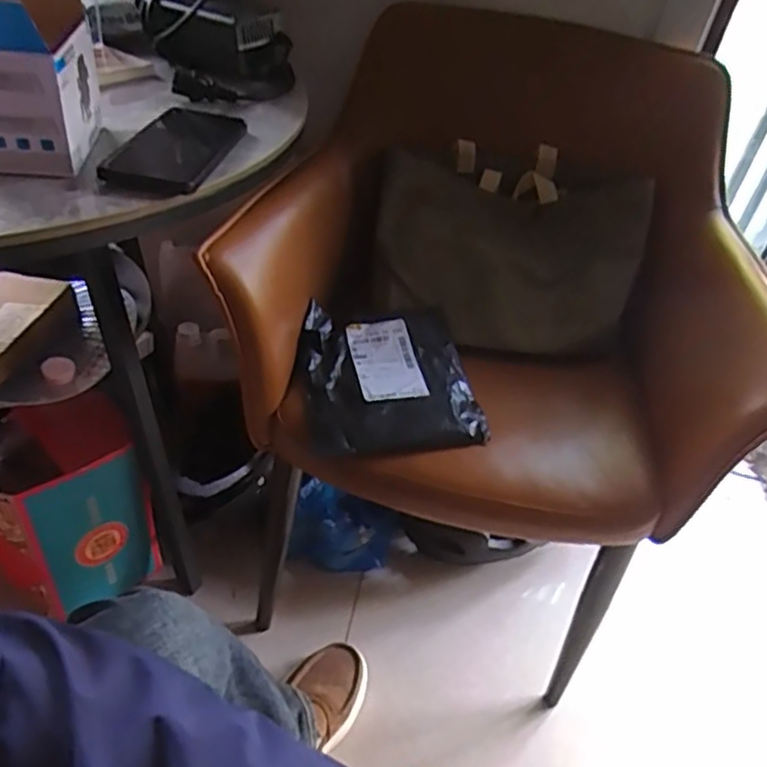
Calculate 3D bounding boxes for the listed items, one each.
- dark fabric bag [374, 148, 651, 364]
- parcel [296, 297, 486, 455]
[{"bbox_3d":[0.166,-0.180,0.882,0.334,0.055,0.271,5,82,0],"label":"dark fabric bag"},{"bbox_3d":[0.002,-0.008,0.769,0.198,0.039,0.212,-3,42,-15],"label":"parcel"}]

